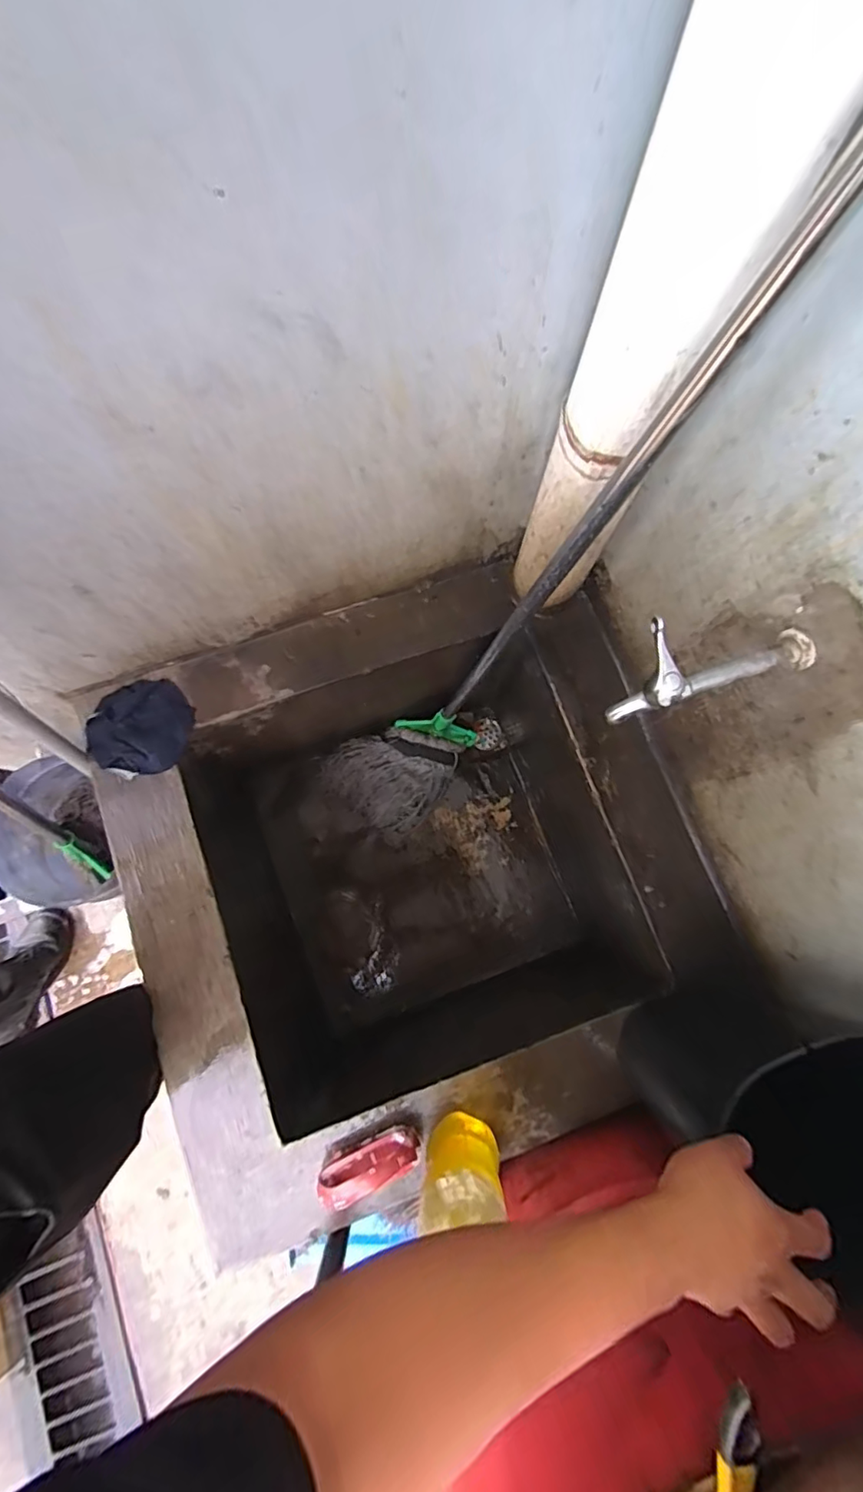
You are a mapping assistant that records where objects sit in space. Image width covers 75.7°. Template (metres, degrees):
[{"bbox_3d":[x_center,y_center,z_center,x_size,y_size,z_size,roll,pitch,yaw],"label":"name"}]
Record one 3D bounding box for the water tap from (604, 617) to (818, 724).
[{"bbox_3d":[0.249,-0.077,0.486,0.185,0.069,0.064,-13,80,-4],"label":"water tap"}]

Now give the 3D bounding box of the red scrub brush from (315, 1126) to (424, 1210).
[{"bbox_3d":[-0.079,0.534,0.707,0.133,0.063,0.046,-27,81,-6],"label":"red scrub brush"}]

